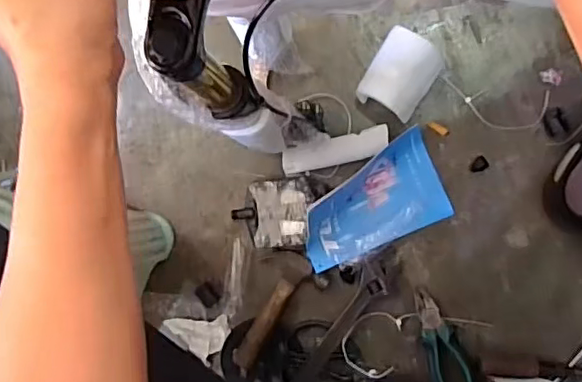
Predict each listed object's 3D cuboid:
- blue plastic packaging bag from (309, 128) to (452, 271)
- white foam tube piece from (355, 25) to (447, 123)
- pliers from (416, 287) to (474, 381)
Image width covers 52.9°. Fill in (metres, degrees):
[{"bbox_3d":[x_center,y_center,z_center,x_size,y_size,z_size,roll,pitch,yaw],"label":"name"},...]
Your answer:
[{"bbox_3d":[0.106,0.015,0.802,0.207,0.046,0.128,-25,87,8],"label":"blue plastic packaging bag"},{"bbox_3d":[0.150,-0.157,0.791,0.085,0.060,0.106,30,94,7],"label":"white foam tube piece"},{"bbox_3d":[0.204,0.220,0.793,0.047,0.027,0.174,-25,87,8],"label":"pliers"}]

